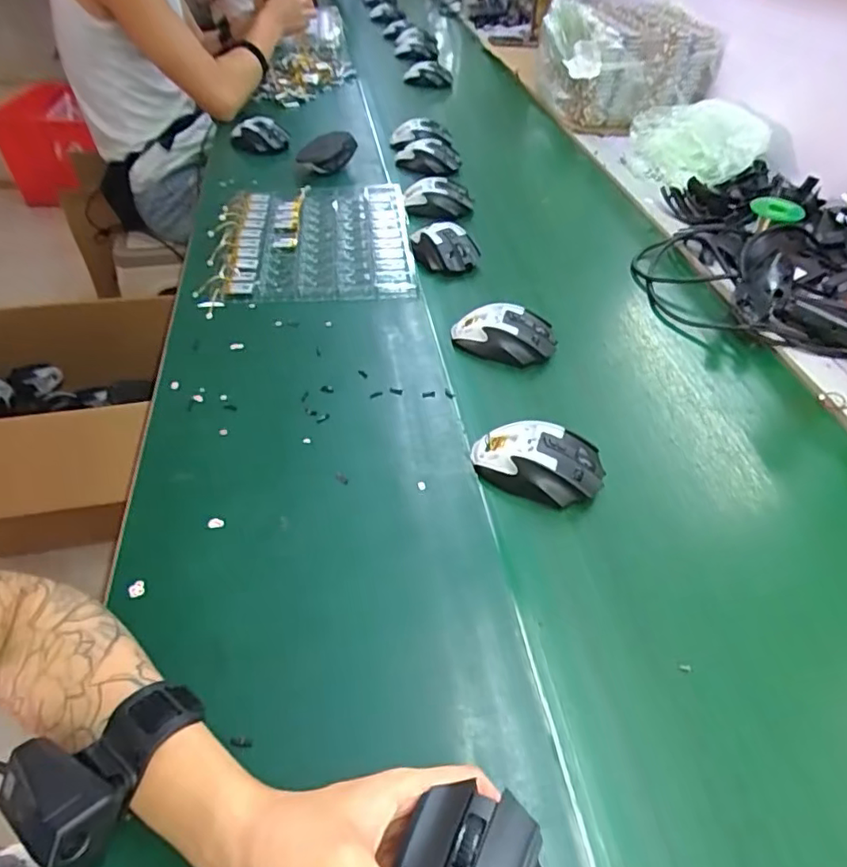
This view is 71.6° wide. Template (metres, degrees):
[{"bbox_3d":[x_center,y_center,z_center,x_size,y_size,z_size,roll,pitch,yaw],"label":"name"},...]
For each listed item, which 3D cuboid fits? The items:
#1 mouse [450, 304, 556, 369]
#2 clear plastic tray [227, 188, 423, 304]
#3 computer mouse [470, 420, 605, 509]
[{"bbox_3d":[0.092,-0.111,0.677,0.115,0.050,0.060,12,46,9],"label":"mouse"},{"bbox_3d":[-0.144,-0.276,0.826,0.240,0.028,0.301,-4,46,-7],"label":"clear plastic tray"},{"bbox_3d":[0.104,0.025,0.530,0.114,0.034,0.069,8,46,5],"label":"computer mouse"}]

